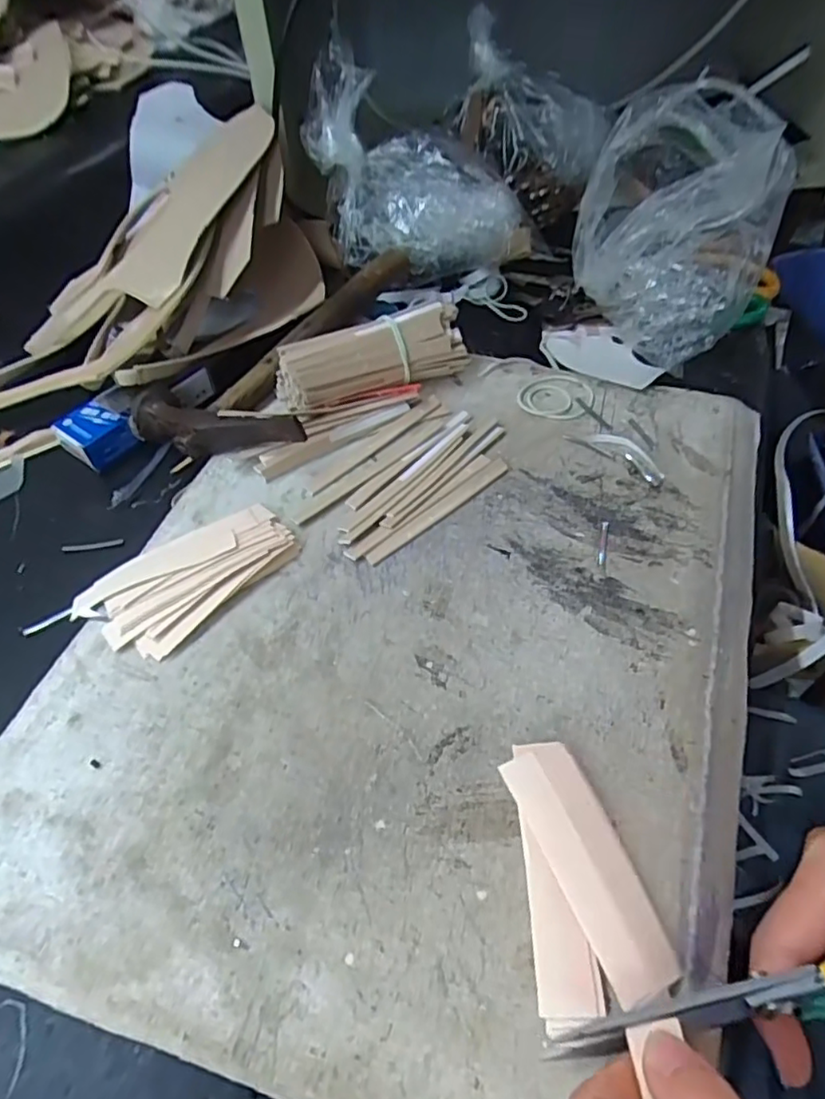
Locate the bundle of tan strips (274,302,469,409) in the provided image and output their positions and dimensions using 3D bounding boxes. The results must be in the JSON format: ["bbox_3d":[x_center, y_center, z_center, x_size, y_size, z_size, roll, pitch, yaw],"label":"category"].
[{"bbox_3d":[-0.027,-0.123,0.403,0.121,0.038,0.049,-18,54,-11],"label":"bundle of tan strips"}]

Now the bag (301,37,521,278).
[{"bbox_3d":[0.001,-0.296,0.485,0.165,0.110,0.115,0,53,2],"label":"bag"}]

